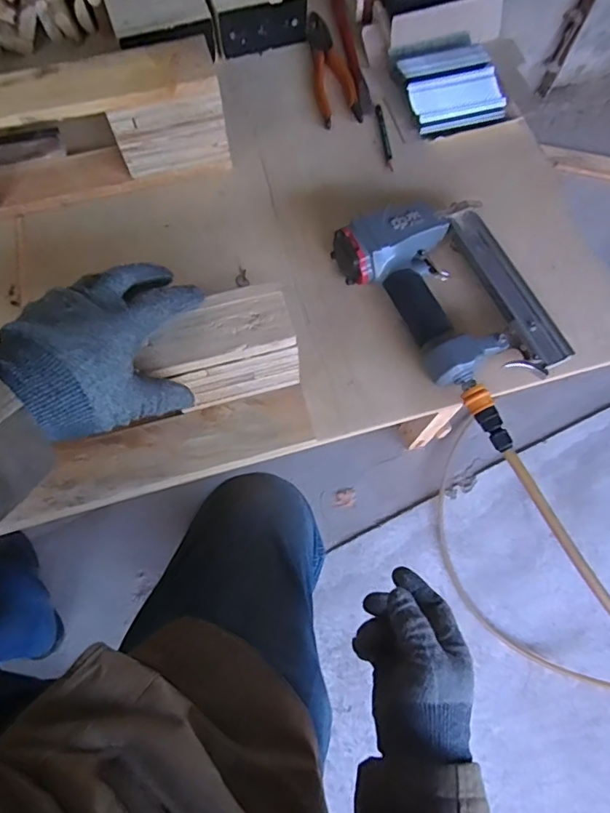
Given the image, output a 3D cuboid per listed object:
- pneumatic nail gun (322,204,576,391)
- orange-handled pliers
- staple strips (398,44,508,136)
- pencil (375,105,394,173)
[{"bbox_3d":[0.149,-0.111,0.511,0.164,0.058,0.210,-23,72,-8],"label":"pneumatic nail gun"},{"bbox_3d":[0.029,-0.433,0.641,0.049,0.014,0.177,-12,70,-4],"label":"orange-handled pliers"},{"bbox_3d":[0.181,-0.393,0.622,0.111,0.028,0.107,-16,71,-6],"label":"staple strips"},{"bbox_3d":[0.097,-0.330,0.612,0.009,0.004,0.096,-6,70,-2],"label":"pencil"}]

